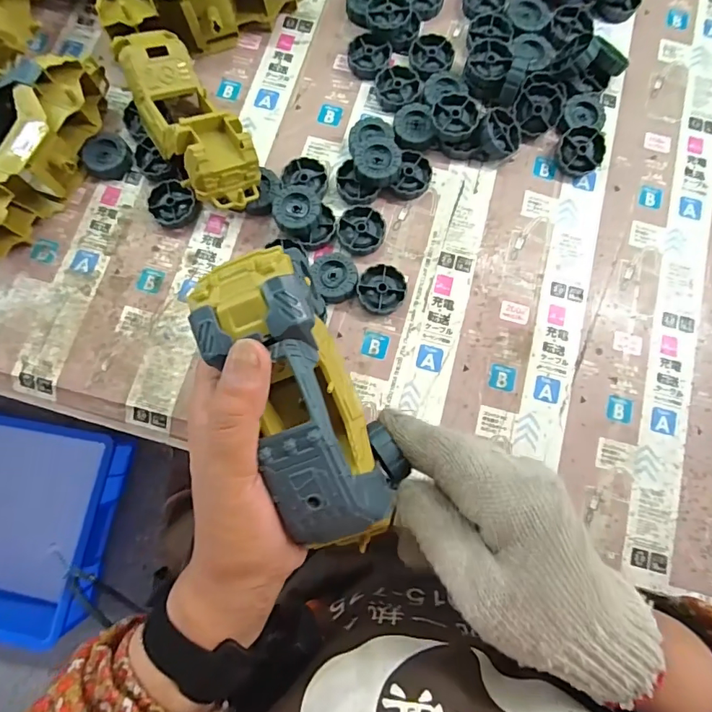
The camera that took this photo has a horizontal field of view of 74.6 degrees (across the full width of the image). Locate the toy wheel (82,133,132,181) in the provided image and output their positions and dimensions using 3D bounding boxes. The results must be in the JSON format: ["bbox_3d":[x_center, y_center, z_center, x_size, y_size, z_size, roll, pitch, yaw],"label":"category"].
[{"bbox_3d":[-0.212,-0.171,0.399,0.038,0.013,0.039,0,79,0],"label":"toy wheel"}]

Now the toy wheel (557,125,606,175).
[{"bbox_3d":[0.191,-0.174,0.402,0.038,0.014,0.038,-9,97,8],"label":"toy wheel"}]

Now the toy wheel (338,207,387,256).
[{"bbox_3d":[0.004,-0.102,0.385,0.037,0.011,0.039,0,79,0],"label":"toy wheel"}]

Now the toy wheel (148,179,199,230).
[{"bbox_3d":[-0.154,-0.127,0.393,0.037,0.012,0.041,-35,81,-7],"label":"toy wheel"}]

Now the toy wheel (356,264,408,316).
[{"bbox_3d":[0.020,-0.052,0.374,0.039,0.012,0.039,0,79,0],"label":"toy wheel"}]

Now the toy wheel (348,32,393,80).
[{"bbox_3d":[0.012,-0.268,0.419,0.037,0.016,0.037,0,79,0],"label":"toy wheel"}]

